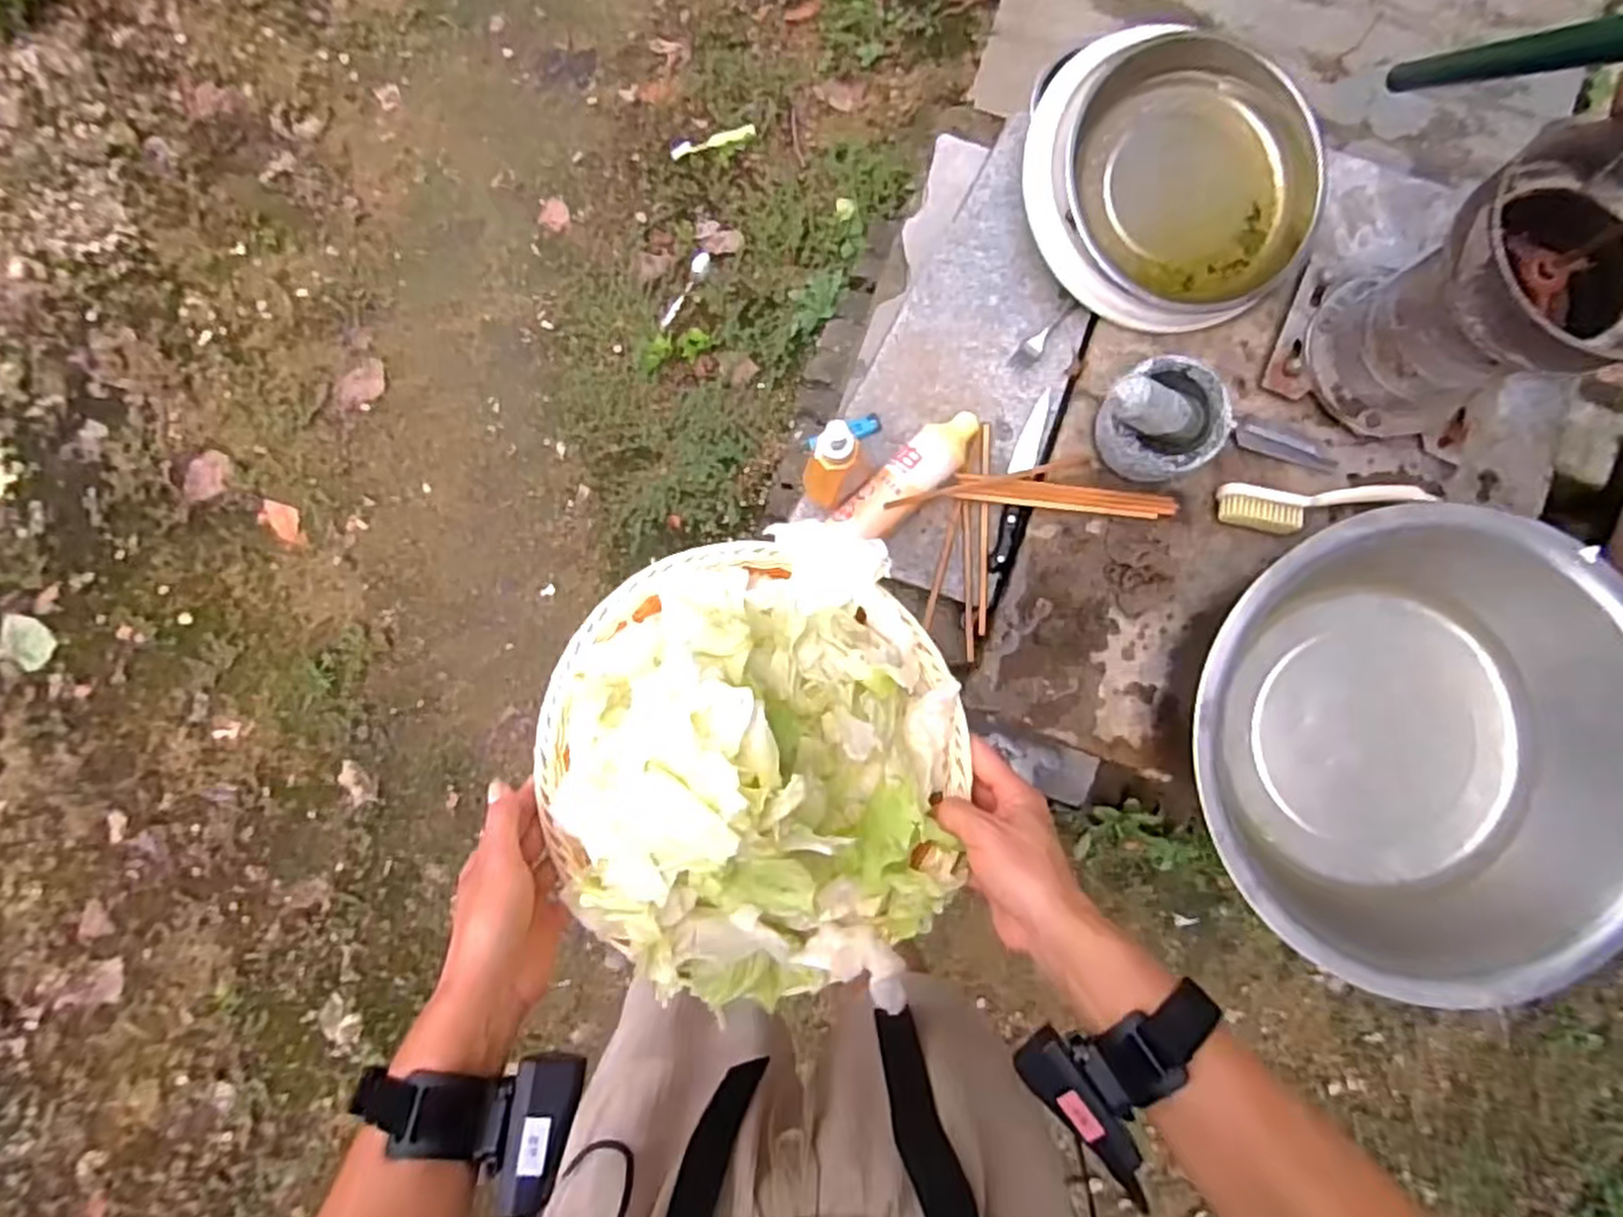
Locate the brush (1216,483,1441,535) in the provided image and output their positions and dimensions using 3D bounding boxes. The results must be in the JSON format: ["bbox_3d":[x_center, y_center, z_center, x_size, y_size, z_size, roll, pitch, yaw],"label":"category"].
[{"bbox_3d":[0.542,-0.105,0.814,0.218,0.036,0.054,0,86,1],"label":"brush"}]

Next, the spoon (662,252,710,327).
[{"bbox_3d":[-0.240,-0.612,1.502,0.034,0.018,0.162,26,87,6],"label":"spoon"}]

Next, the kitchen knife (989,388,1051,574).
[{"bbox_3d":[0.234,-0.143,0.864,0.030,0.015,0.209,13,86,2],"label":"kitchen knife"}]

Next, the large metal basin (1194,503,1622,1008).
[{"bbox_3d":[0.582,0.132,0.755,0.421,0.136,0.435,0,86,1],"label":"large metal basin"}]

